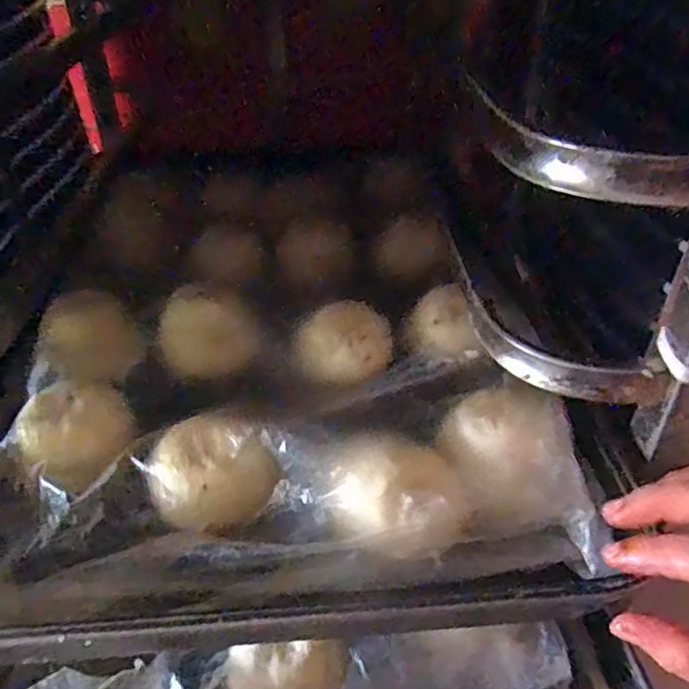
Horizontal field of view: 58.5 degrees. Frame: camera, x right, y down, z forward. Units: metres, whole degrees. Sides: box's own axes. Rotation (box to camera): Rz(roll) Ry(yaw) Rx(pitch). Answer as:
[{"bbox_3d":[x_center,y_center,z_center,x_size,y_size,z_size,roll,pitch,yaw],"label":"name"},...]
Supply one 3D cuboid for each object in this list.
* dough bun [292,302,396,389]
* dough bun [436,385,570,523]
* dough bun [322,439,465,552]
[{"bbox_3d":[0.000,-0.003,0.421,0.065,0.029,0.065,-3,37,-2],"label":"dough bun"},{"bbox_3d":[0.083,0.057,0.324,0.061,0.033,0.068,-5,37,-4],"label":"dough bun"},{"bbox_3d":[0.026,0.076,0.308,0.059,0.030,0.053,-23,42,-25],"label":"dough bun"}]

